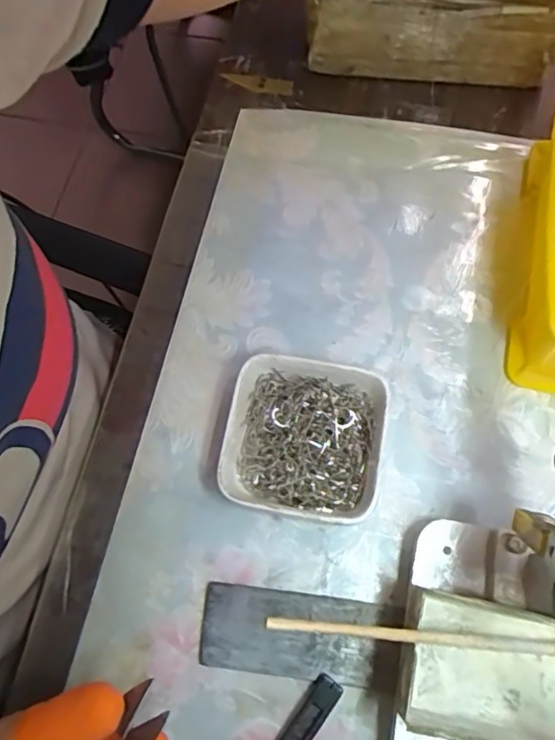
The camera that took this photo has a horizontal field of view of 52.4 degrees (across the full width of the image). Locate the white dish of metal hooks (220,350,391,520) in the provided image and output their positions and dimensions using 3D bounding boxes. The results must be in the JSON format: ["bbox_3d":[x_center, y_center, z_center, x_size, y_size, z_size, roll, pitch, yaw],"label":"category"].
[{"bbox_3d":[0.014,0.038,0.299,0.079,0.031,0.077,9,70,6],"label":"white dish of metal hooks"}]

